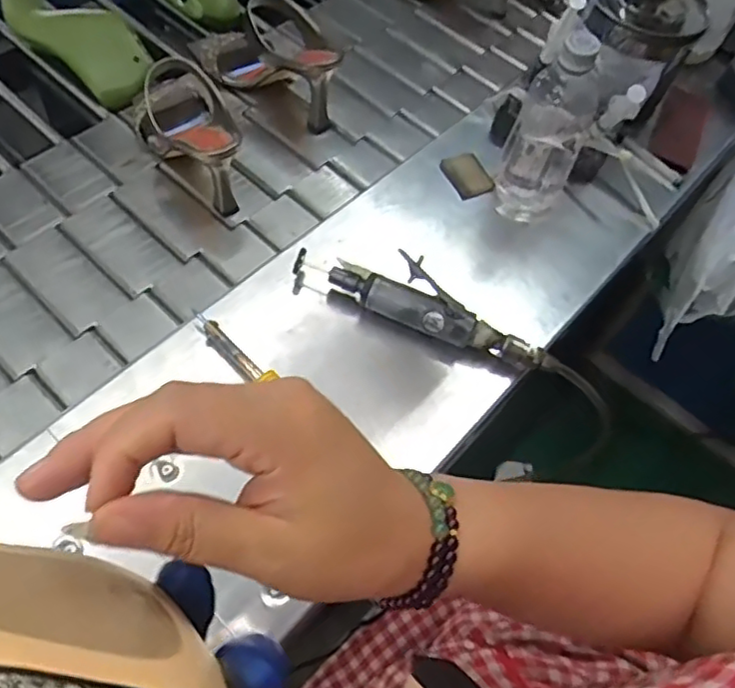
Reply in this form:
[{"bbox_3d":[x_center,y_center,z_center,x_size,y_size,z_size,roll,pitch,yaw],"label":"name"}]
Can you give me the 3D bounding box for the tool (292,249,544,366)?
[{"bbox_3d":[0.046,-0.036,0.573,0.235,0.049,0.048,25,60,8],"label":"tool"}]

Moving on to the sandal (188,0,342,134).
[{"bbox_3d":[-0.116,-0.345,0.770,0.197,0.120,0.075,28,60,9],"label":"sandal"}]

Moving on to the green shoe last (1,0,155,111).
[{"bbox_3d":[-0.365,-0.379,0.777,0.242,0.065,0.094,31,62,14],"label":"green shoe last"}]

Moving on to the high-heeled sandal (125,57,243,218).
[{"bbox_3d":[-0.201,-0.243,0.685,0.074,0.114,0.208,-27,66,-21],"label":"high-heeled sandal"}]

